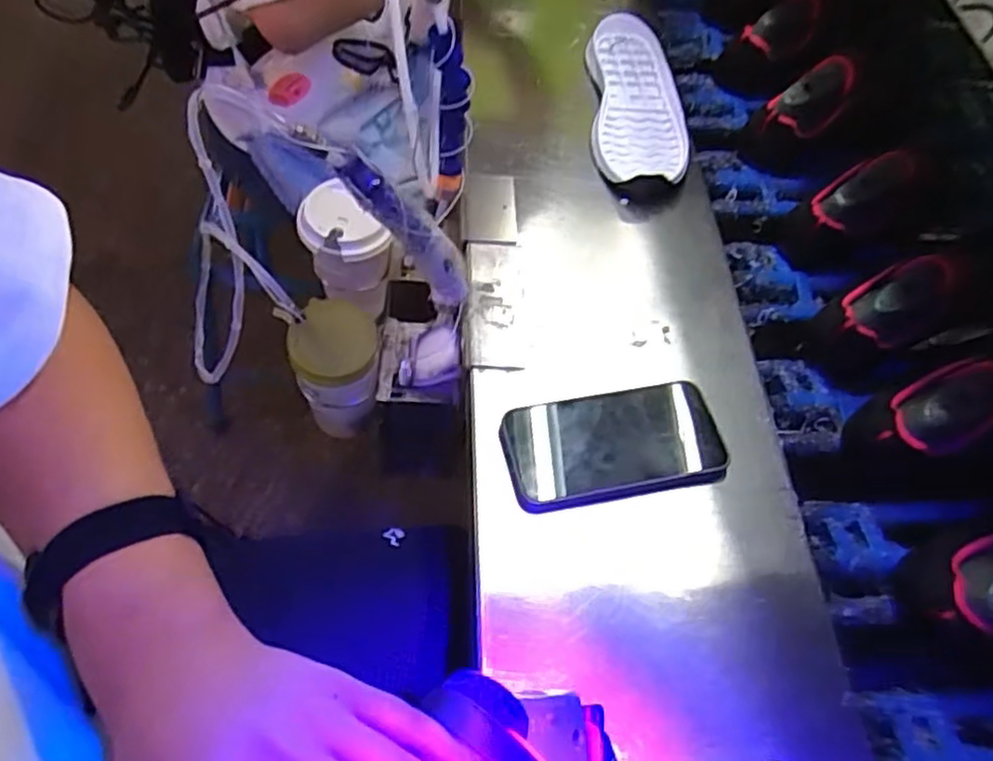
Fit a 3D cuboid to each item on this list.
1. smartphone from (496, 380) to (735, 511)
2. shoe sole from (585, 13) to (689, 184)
[{"bbox_3d":[0.087,0.045,0.525,0.160,0.009,0.080,-11,56,-8],"label":"smartphone"},{"bbox_3d":[0.149,-0.297,0.745,0.096,0.032,0.241,1,56,0],"label":"shoe sole"}]

